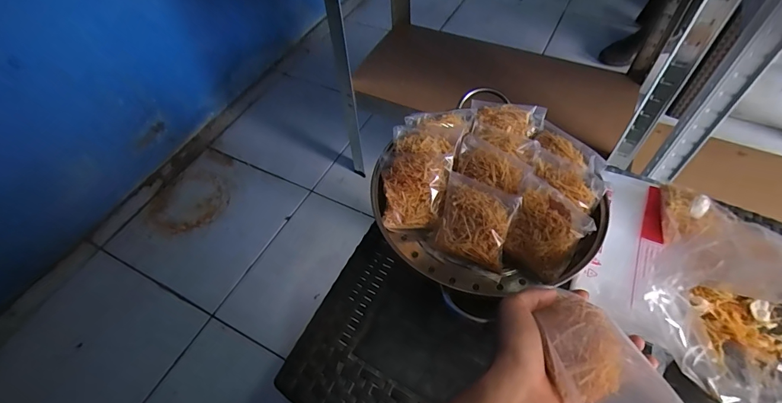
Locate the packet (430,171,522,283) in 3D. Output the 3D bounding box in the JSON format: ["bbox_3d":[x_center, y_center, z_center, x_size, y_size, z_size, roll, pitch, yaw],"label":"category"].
[{"bbox_3d":[0.096,0.028,0.453,0.082,0.026,0.100,16,98,21],"label":"packet"}]

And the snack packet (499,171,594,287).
[{"bbox_3d":[0.164,0.036,0.433,0.082,0.022,0.097,36,102,22],"label":"snack packet"}]

